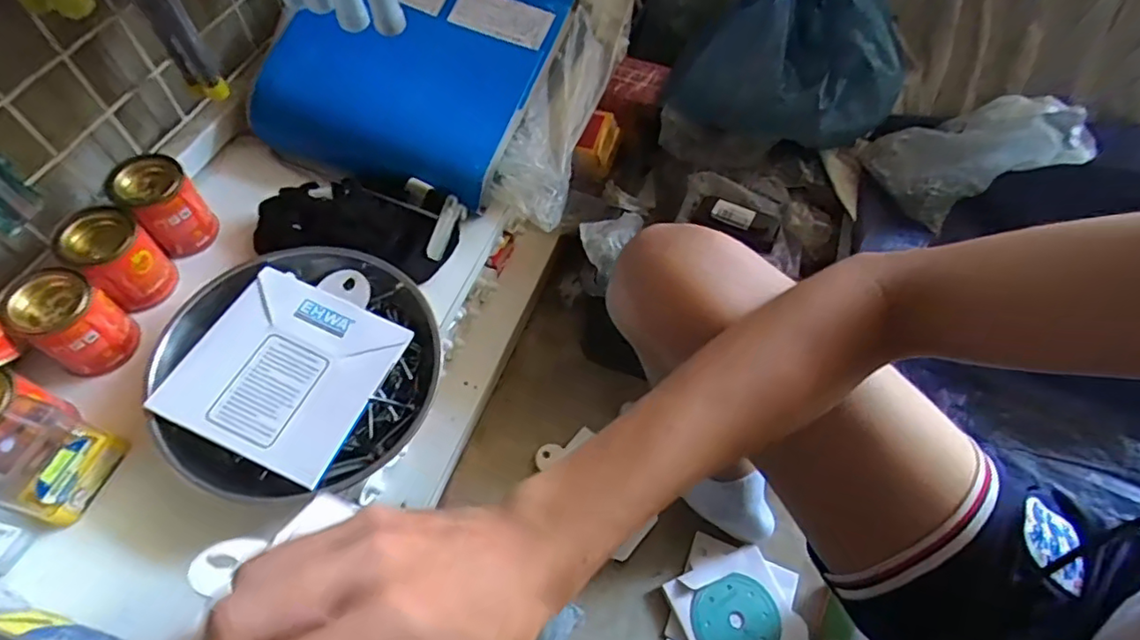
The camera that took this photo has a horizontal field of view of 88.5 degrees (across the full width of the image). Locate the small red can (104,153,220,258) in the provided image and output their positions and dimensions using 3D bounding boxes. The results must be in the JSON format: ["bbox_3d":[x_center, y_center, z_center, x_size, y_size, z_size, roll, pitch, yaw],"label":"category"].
[{"bbox_3d":[-0.329,-0.093,0.479,0.051,0.067,0.049,0,59,-1],"label":"small red can"}]

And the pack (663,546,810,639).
[{"bbox_3d":[0.198,0.350,0.689,0.128,0.013,0.125,-20,62,-12],"label":"pack"}]

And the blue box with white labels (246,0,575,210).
[{"bbox_3d":[-0.145,-0.258,0.572,0.224,0.073,0.256,19,61,10],"label":"blue box with white labels"}]

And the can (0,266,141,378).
[{"bbox_3d":[-0.357,0.003,0.423,0.048,0.068,0.053,26,63,14],"label":"can"}]

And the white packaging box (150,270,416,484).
[{"bbox_3d":[-0.201,0.026,0.426,0.128,0.015,0.147,21,61,11],"label":"white packaging box"}]

